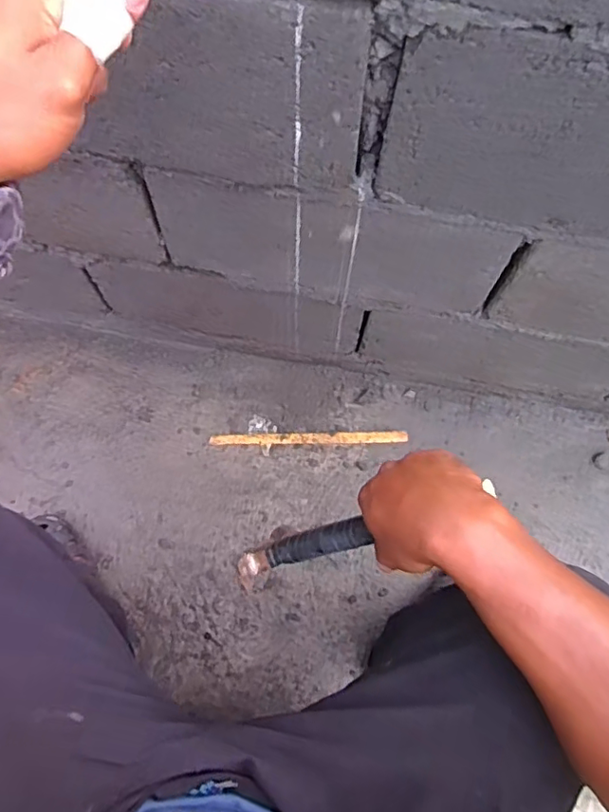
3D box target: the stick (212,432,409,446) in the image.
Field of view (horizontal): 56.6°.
[{"bbox_3d":[0.008,0.055,0.955,0.327,0.007,0.019,-1,73,-1],"label":"stick"}]

